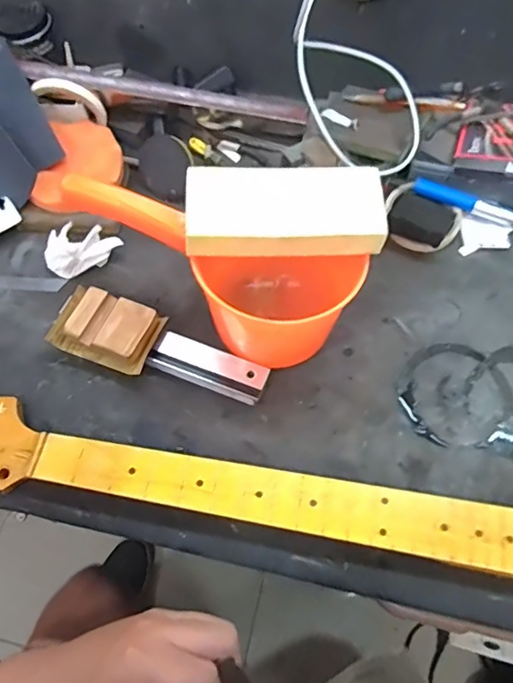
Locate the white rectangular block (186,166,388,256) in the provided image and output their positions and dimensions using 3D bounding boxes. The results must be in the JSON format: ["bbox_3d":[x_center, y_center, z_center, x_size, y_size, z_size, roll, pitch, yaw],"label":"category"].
[{"bbox_3d":[0.025,-0.116,0.455,0.165,0.028,0.074,-1,65,-1],"label":"white rectangular block"}]

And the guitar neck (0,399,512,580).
[{"bbox_3d":[-0.052,0.132,0.482,0.636,0.031,0.072,12,65,5],"label":"guitar neck"}]

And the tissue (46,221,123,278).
[{"bbox_3d":[-0.197,-0.107,0.590,0.083,0.030,0.050,-20,67,-10],"label":"tissue"}]

